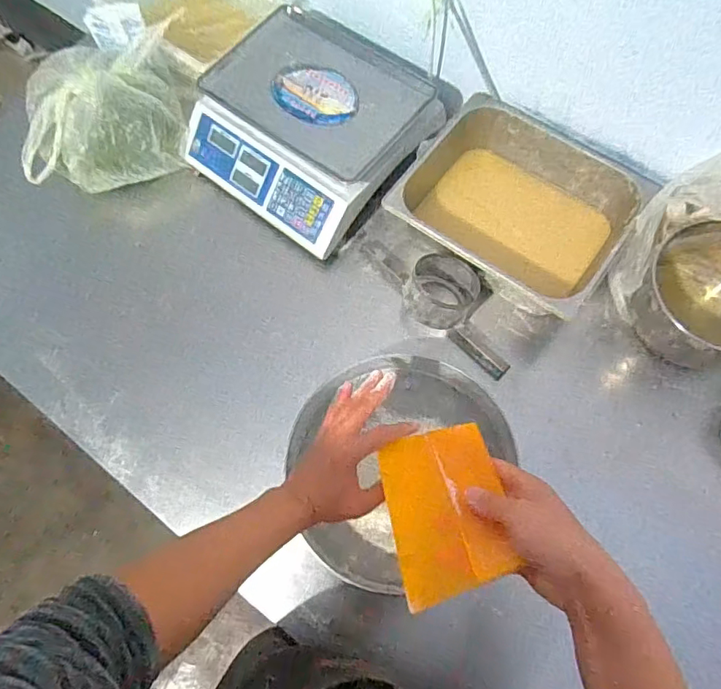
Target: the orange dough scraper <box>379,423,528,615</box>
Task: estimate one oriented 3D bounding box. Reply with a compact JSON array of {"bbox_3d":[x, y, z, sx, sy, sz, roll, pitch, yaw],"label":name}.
[{"bbox_3d":[0.081,0.150,0.496,0.108,0.012,0.176,-18,38,3],"label":"orange dough scraper"}]

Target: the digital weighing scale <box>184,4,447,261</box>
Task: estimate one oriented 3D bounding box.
[{"bbox_3d":[-0.084,-0.366,0.859,0.328,0.097,0.324,37,75,14],"label":"digital weighing scale"}]

